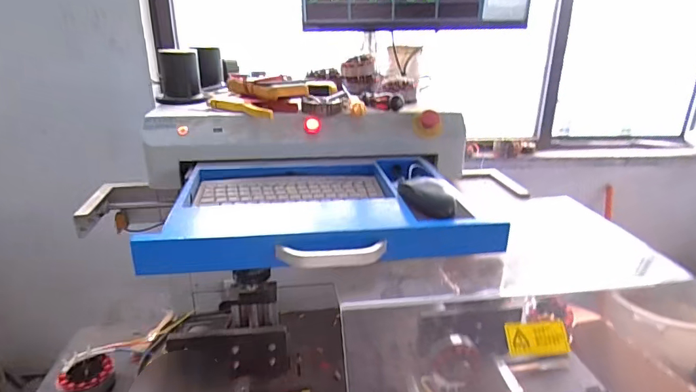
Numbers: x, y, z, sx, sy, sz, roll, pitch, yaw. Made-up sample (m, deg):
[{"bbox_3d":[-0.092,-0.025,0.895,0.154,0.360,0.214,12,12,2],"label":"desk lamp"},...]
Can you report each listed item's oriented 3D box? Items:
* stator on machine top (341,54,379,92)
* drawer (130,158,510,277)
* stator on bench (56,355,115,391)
[{"bbox_3d":[0.027,-0.288,1.068,0.090,0.072,0.076,3,22,5],"label":"stator on machine top"},{"bbox_3d":[-0.037,0.005,0.696,0.456,0.070,0.299,-2,22,-7],"label":"drawer"},{"bbox_3d":[-0.460,0.319,0.799,0.085,0.033,0.090,-14,26,-32],"label":"stator on bench"}]

